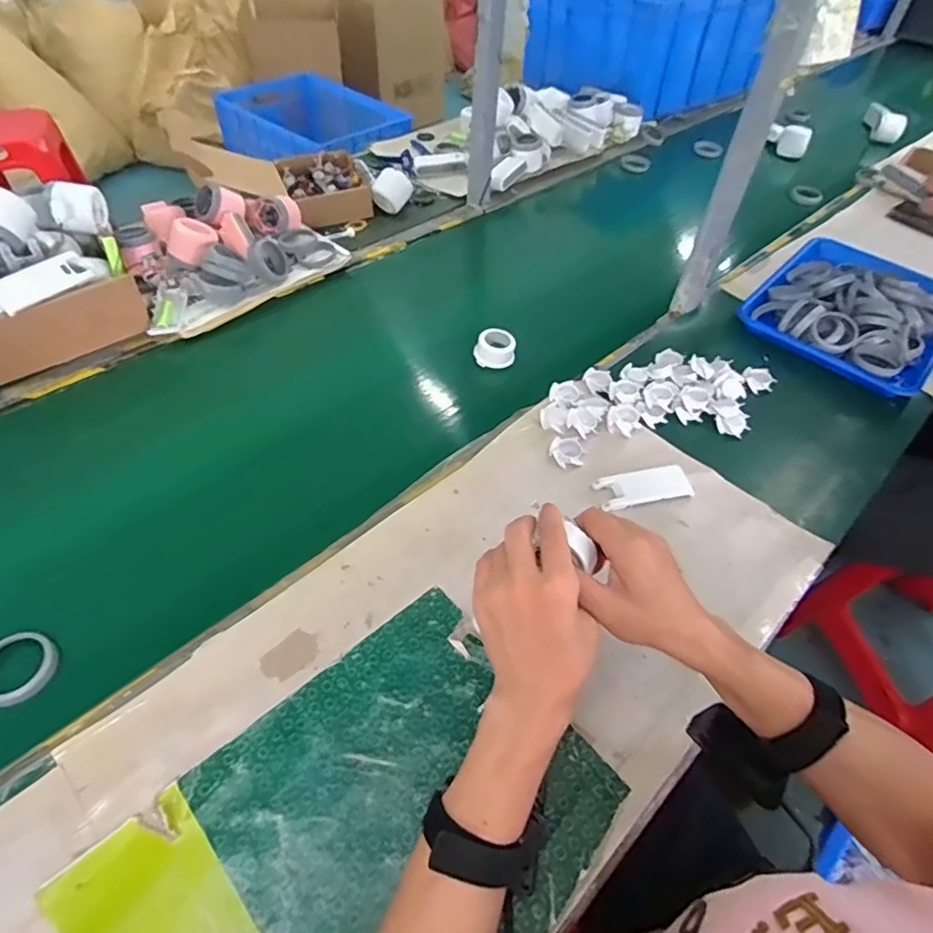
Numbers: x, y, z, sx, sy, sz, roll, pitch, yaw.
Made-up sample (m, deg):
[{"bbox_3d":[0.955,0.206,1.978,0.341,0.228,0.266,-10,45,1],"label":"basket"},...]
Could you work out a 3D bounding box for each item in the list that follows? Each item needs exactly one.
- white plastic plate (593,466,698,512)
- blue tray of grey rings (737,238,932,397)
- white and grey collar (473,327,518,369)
[{"bbox_3d":[0.194,0.023,0.631,0.101,0.017,0.037,-6,50,-9],"label":"white plastic plate"},{"bbox_3d":[0.573,-0.239,0.854,0.252,0.067,0.316,36,56,24],"label":"blue tray of grey rings"},{"bbox_3d":[0.038,-0.157,0.775,0.052,0.037,0.041,5,49,0],"label":"white and grey collar"}]

